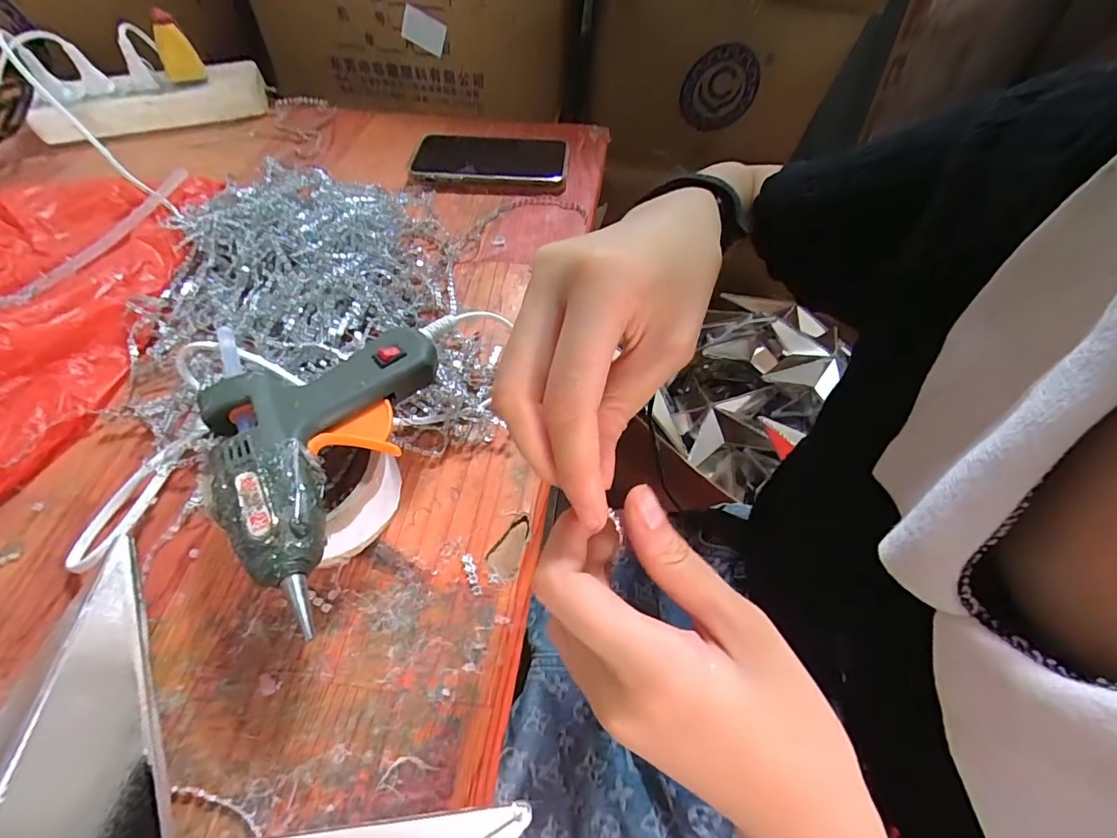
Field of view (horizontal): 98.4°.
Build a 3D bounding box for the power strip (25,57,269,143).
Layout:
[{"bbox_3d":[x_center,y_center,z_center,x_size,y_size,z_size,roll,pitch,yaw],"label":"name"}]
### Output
[{"bbox_3d":[-0.432,-0.338,0.514,0.222,0.030,0.042,-21,58,-16],"label":"power strip"}]

